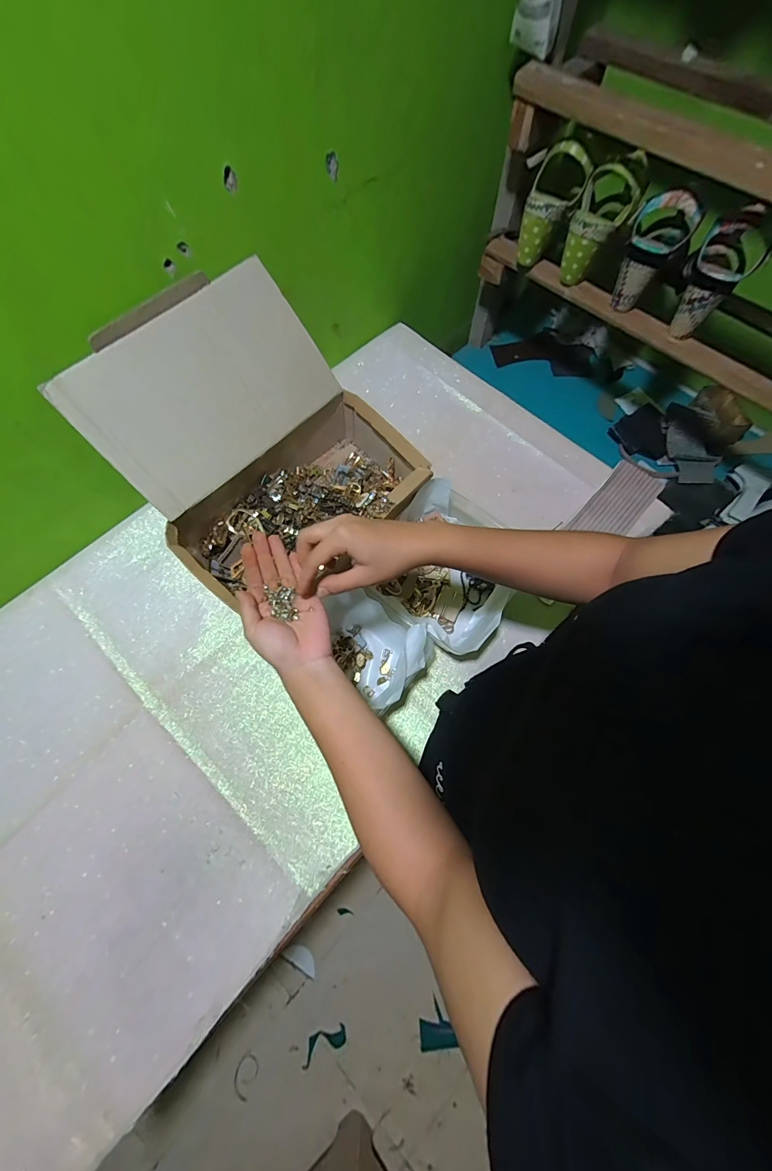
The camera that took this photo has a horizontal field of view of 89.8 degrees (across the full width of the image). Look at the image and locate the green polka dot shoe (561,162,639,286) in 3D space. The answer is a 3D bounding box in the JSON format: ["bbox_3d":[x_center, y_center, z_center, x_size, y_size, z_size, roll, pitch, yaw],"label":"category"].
[{"bbox_3d":[0.326,-0.552,0.601,0.077,0.135,0.088,23,70,8],"label":"green polka dot shoe"}]

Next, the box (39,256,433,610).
[{"bbox_3d":[-0.161,-0.177,0.531,0.333,0.222,0.331,-38,74,-13],"label":"box"}]

